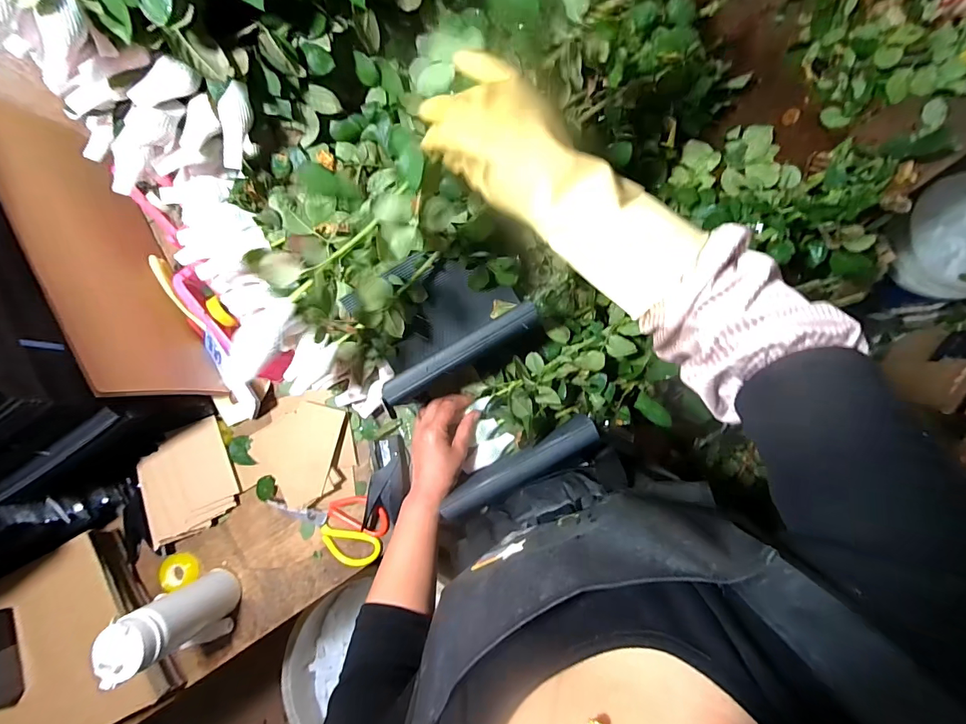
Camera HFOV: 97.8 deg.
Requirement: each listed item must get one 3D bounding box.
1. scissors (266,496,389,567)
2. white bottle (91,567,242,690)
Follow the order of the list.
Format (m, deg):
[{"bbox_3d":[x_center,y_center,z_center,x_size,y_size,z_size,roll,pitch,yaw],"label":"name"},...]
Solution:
[{"bbox_3d":[-0.258,0.257,0.694,0.208,0.019,0.102,18,86,8],"label":"scissors"},{"bbox_3d":[-0.445,0.374,0.612,0.073,0.190,0.072,-1,84,6],"label":"white bottle"}]

